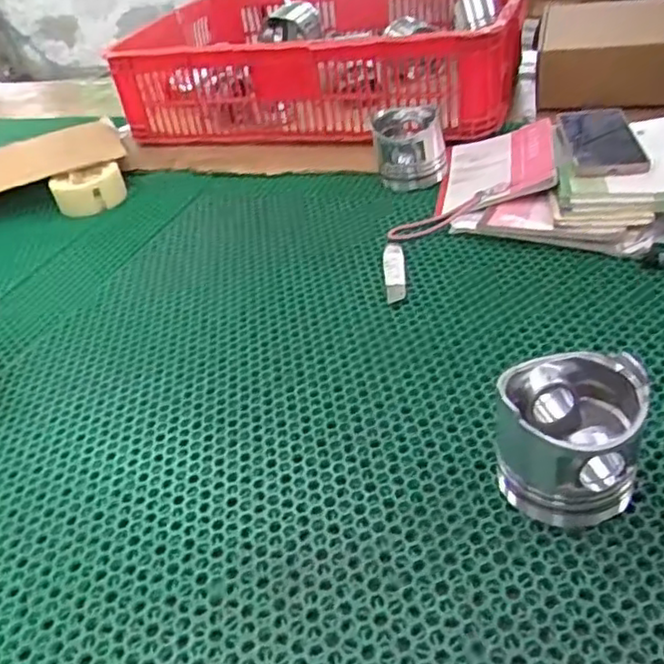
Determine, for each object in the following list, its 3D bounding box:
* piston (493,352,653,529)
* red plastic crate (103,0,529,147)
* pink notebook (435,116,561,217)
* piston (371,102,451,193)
[{"bbox_3d":[0.159,0.069,0.459,0.090,0.088,0.089,8,39,23],"label":"piston"},{"bbox_3d":[-0.022,-0.453,1.143,0.660,0.165,0.425,6,38,20],"label":"red plastic crate"},{"bbox_3d":[0.204,-0.207,0.841,0.137,0.011,0.198,-13,32,23],"label":"pink notebook"},{"bbox_3d":[0.101,-0.241,0.887,0.093,0.086,0.101,-7,35,2],"label":"piston"}]

